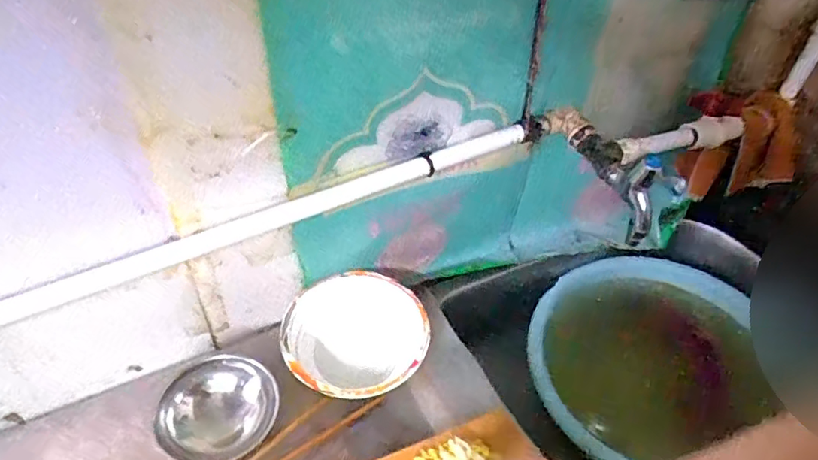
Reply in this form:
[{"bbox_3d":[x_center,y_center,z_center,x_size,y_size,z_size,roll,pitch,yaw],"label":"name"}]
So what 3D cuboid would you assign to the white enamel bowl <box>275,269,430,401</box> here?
[{"bbox_3d":[-0.058,0.123,0.604,0.150,0.057,0.146,1,43,-1],"label":"white enamel bowl"}]

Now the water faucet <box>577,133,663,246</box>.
[{"bbox_3d":[0.219,-0.056,0.554,0.040,0.067,0.122,-17,66,-20],"label":"water faucet"}]

